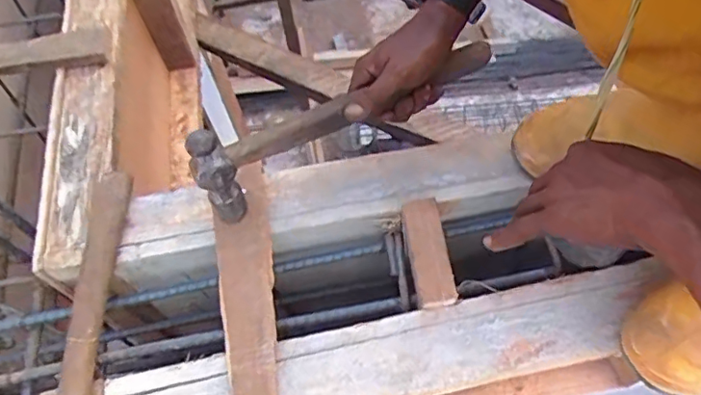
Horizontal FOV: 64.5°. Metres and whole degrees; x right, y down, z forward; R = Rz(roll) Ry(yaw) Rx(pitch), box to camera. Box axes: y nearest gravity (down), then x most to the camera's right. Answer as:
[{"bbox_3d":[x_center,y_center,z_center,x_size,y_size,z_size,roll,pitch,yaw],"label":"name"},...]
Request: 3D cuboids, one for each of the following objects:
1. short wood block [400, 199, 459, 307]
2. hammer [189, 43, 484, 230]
[{"bbox_3d":[0.073,0.051,0.521,0.035,0.021,0.101,-9,62,-1],"label":"short wood block"},{"bbox_3d":[0.006,-0.080,0.535,0.323,0.103,0.028,-28,64,-17],"label":"hammer"}]

